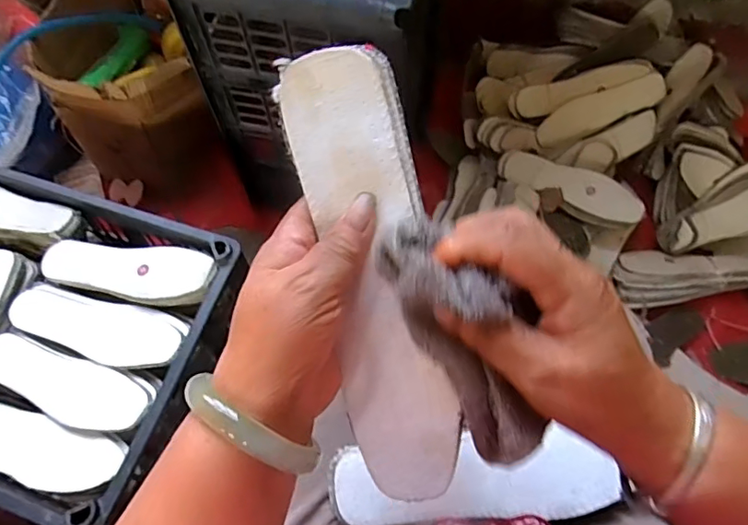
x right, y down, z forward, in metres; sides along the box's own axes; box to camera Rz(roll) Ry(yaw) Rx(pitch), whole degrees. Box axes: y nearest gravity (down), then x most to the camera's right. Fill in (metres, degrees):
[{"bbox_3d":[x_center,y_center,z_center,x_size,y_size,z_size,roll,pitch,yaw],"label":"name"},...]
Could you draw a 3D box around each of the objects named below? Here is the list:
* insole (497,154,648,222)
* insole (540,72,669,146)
[{"bbox_3d":[0.336,-0.133,0.903,0.233,0.010,0.068,27,97,13],"label":"insole"},{"bbox_3d":[0.408,-0.274,0.955,0.232,0.024,0.064,-23,66,1],"label":"insole"}]

